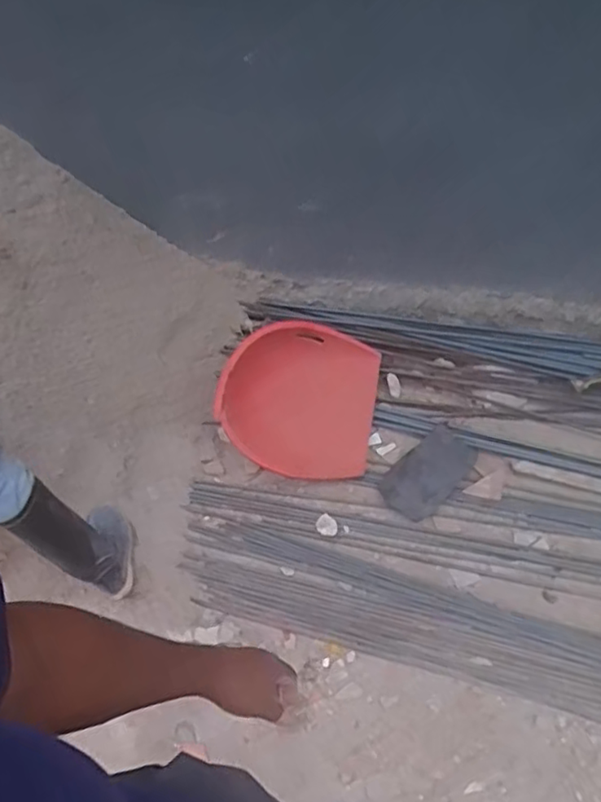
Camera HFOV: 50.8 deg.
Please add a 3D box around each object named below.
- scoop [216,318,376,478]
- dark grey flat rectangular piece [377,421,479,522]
[{"bbox_3d":[-0.007,-0.014,1.792,0.423,0.152,0.421,5,55,9],"label":"scoop"},{"bbox_3d":[0.338,0.191,1.678,0.274,0.050,0.162,-39,60,-21],"label":"dark grey flat rectangular piece"}]

